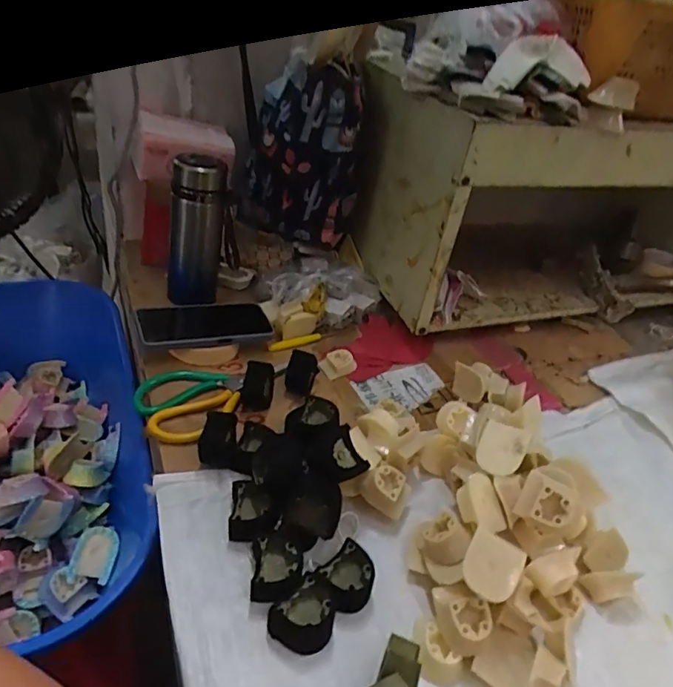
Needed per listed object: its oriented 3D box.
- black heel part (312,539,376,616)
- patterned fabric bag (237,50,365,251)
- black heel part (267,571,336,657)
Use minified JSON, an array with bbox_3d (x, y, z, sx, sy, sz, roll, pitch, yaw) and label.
[{"bbox_3d":[0.011,0.199,0.428,0.038,0.032,0.047,33,41,27],"label":"black heel part"},{"bbox_3d":[-0.045,-0.245,0.692,0.160,0.225,0.098,3,37,-13],"label":"patterned fabric bag"},{"bbox_3d":[-0.023,0.214,0.397,0.040,0.029,0.051,33,41,32],"label":"black heel part"}]

